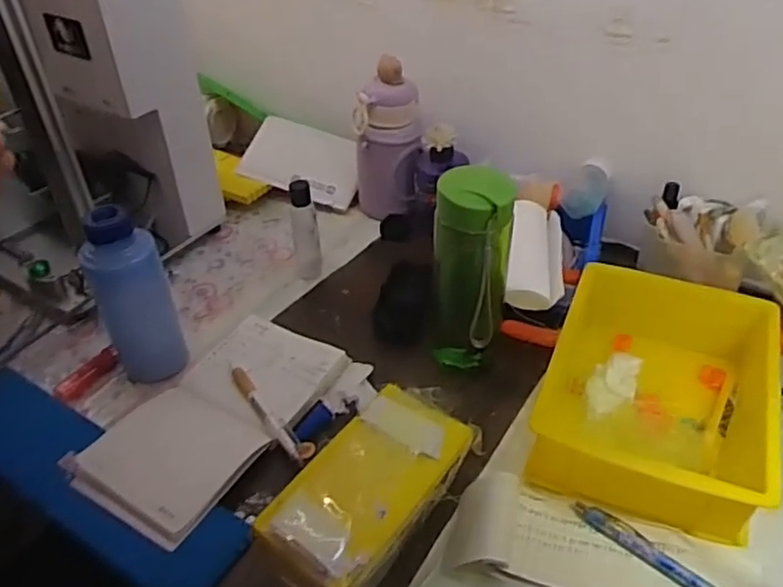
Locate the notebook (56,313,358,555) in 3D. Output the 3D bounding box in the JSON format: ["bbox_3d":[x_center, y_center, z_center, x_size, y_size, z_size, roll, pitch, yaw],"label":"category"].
[{"bbox_3d":[-0.162,0.113,0.623,0.135,0.031,0.245,22,45,27],"label":"notebook"}]

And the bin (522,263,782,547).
[{"bbox_3d":[0.236,0.081,0.584,0.177,0.069,0.239,14,42,20],"label":"bin"}]

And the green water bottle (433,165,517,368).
[{"bbox_3d":[0.075,-0.017,0.610,0.066,0.213,0.065,6,40,10],"label":"green water bottle"}]

